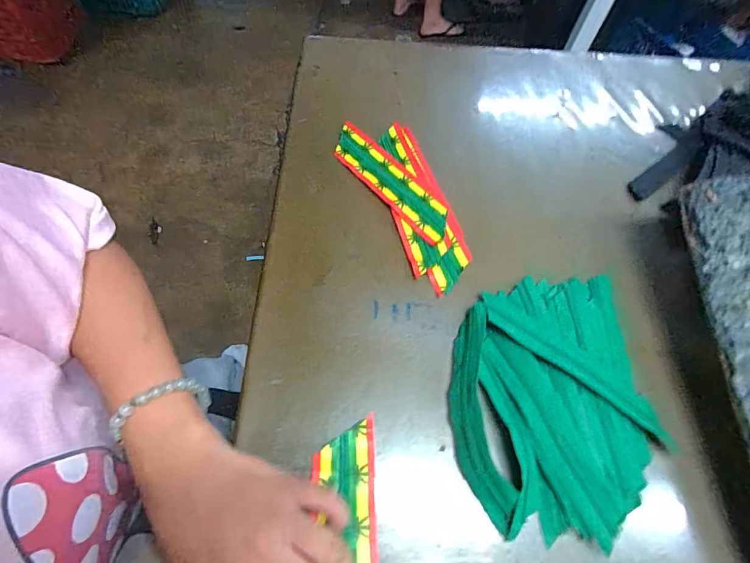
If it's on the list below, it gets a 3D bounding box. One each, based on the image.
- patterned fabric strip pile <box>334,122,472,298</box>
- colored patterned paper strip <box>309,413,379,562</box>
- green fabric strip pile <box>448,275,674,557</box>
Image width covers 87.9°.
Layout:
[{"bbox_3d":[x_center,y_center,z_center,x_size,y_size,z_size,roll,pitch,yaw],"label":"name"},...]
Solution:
[{"bbox_3d":[0.032,-0.089,0.407,0.083,0.014,0.222,-18,64,-13],"label":"patterned fabric strip pile"},{"bbox_3d":[-0.019,0.190,0.256,0.043,0.006,0.183,-2,61,-2],"label":"colored patterned paper strip"},{"bbox_3d":[0.143,0.087,0.310,0.165,0.022,0.195,-4,61,-6],"label":"green fabric strip pile"}]

